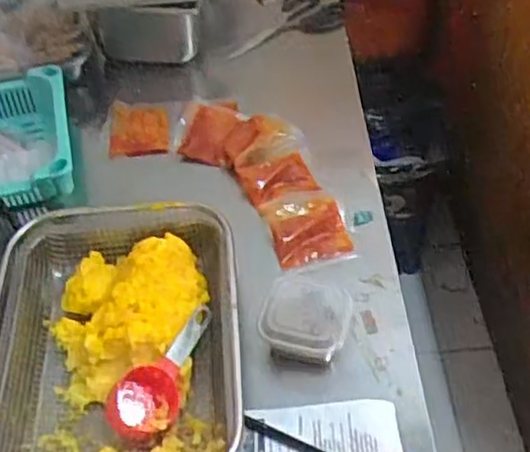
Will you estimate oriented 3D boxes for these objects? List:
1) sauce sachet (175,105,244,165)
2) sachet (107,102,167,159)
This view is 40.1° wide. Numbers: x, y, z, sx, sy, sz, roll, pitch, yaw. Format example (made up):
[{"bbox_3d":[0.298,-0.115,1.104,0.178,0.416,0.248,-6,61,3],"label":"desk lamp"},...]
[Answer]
[{"bbox_3d":[-0.060,-0.106,0.835,0.060,0.023,0.071,14,50,15],"label":"sauce sachet"},{"bbox_3d":[-0.142,-0.108,0.828,0.066,0.012,0.058,5,85,-1],"label":"sachet"}]

